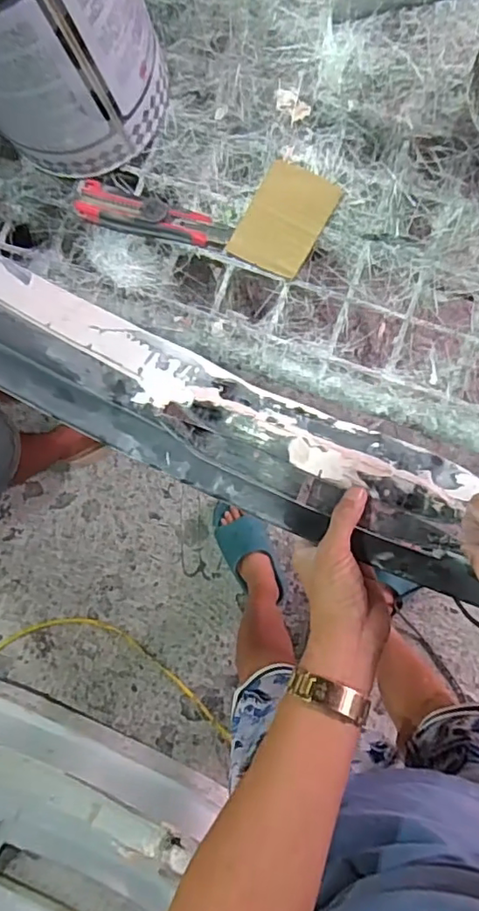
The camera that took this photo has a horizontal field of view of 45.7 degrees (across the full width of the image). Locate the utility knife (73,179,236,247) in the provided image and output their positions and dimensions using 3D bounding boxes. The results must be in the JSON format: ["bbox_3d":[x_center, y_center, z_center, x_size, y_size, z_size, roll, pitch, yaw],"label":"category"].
[{"bbox_3d":[-0.084,-0.218,0.518,0.150,0.018,0.039,19,94,9],"label":"utility knife"}]

